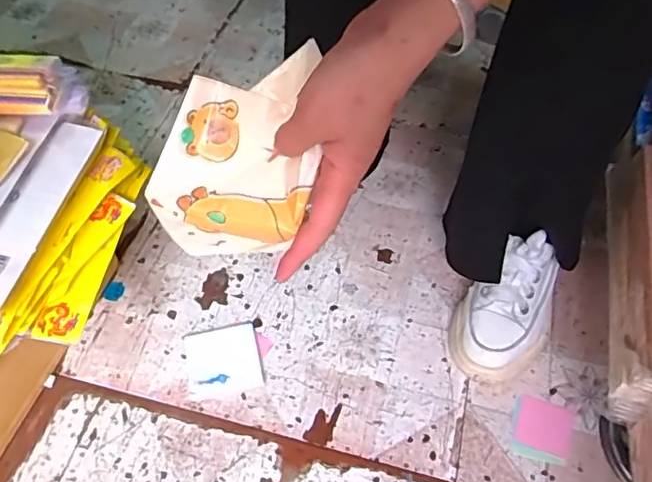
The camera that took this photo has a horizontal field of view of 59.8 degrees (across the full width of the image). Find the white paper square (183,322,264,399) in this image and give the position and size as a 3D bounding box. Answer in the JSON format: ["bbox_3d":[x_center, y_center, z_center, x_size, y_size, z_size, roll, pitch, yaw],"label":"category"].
[{"bbox_3d":[-0.115,0.131,0.630,0.080,0.008,0.076,-11,54,-9],"label":"white paper square"}]

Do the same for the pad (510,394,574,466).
[{"bbox_3d":[0.224,0.196,0.592,0.059,0.006,0.063,17,55,12],"label":"pad"}]

